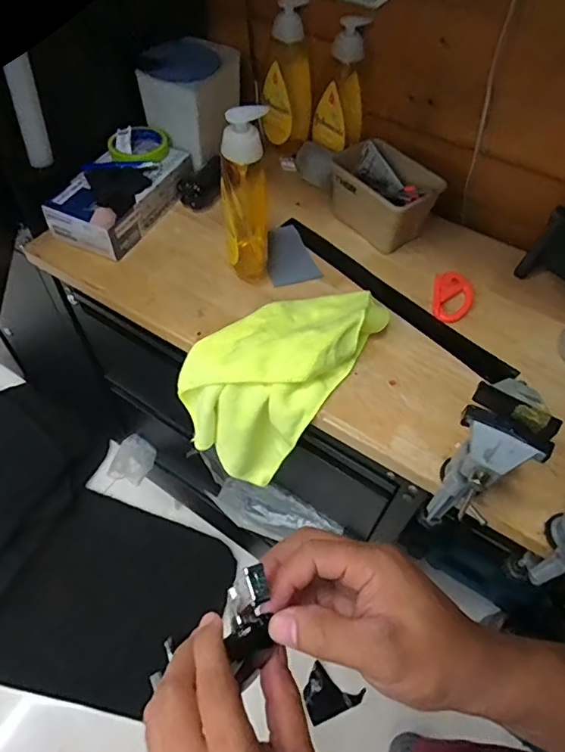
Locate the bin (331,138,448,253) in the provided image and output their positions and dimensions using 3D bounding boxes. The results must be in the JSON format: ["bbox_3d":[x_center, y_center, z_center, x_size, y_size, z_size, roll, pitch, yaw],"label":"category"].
[{"bbox_3d":[0.152,-0.290,0.802,0.097,0.094,0.178,-32,62,-22],"label":"bin"}]

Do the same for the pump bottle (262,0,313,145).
[{"bbox_3d":[0.009,-0.507,0.848,0.086,0.199,0.065,3,55,0],"label":"pump bottle"}]

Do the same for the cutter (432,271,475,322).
[{"bbox_3d":[0.255,-0.119,0.742,0.058,0.018,0.092,11,56,5],"label":"cutter"}]

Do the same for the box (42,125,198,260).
[{"bbox_3d":[-0.250,-0.300,0.791,0.129,0.076,0.234,18,57,10],"label":"box"}]

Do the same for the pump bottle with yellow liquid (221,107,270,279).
[{"bbox_3d":[-0.050,-0.233,0.671,0.062,0.229,0.067,-5,56,-6],"label":"pump bottle with yellow liquid"}]

